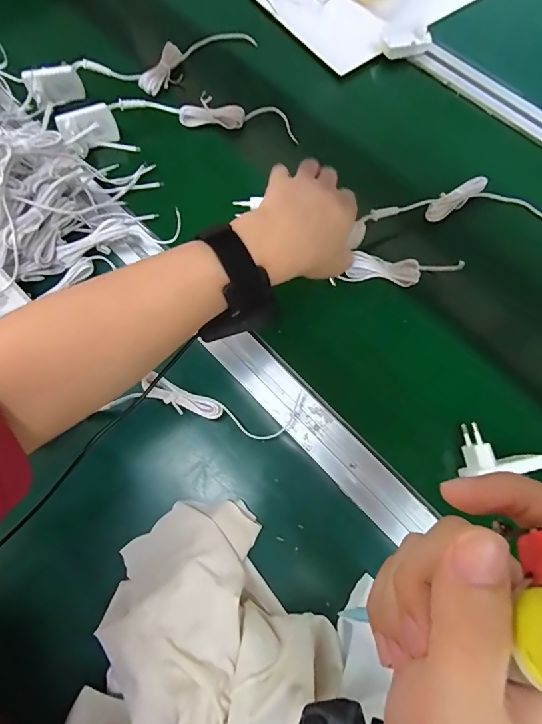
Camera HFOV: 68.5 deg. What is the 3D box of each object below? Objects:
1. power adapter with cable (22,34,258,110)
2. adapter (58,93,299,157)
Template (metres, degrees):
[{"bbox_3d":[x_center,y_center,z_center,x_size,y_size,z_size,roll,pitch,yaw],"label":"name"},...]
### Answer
[{"bbox_3d":[-0.150,-0.364,0.479,0.274,0.030,0.049,-27,75,-10],"label":"power adapter with cable"},{"bbox_3d":[-0.105,-0.277,0.455,0.254,0.036,0.064,-12,73,-5],"label":"adapter"}]

